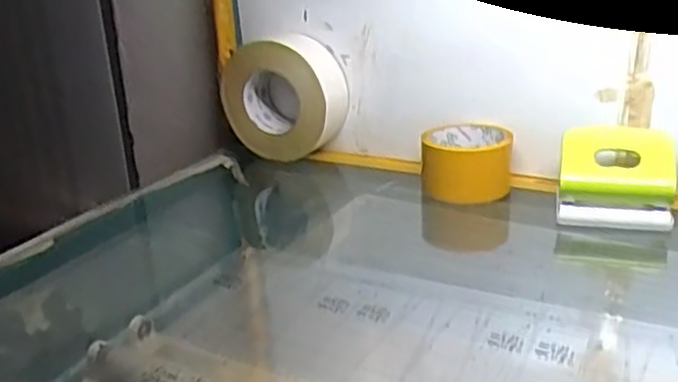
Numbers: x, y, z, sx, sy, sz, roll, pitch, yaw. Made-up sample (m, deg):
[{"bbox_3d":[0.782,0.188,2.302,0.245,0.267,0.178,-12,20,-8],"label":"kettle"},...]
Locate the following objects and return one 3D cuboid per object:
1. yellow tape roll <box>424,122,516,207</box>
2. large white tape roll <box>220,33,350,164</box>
[{"bbox_3d":[0.132,-0.029,0.733,0.088,0.060,0.088,1,22,11],"label":"yellow tape roll"},{"bbox_3d":[-0.066,-0.108,0.827,0.149,0.128,0.053,6,23,22],"label":"large white tape roll"}]

